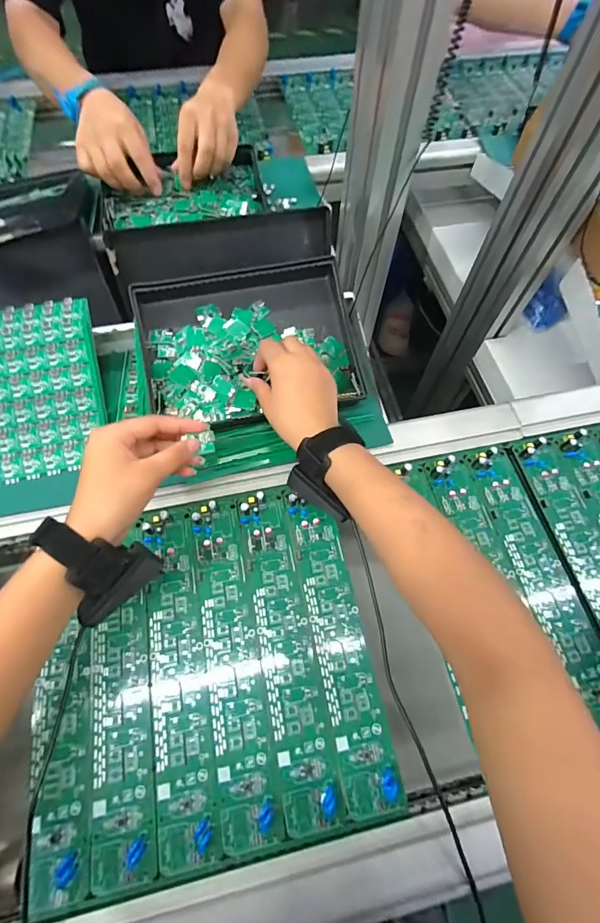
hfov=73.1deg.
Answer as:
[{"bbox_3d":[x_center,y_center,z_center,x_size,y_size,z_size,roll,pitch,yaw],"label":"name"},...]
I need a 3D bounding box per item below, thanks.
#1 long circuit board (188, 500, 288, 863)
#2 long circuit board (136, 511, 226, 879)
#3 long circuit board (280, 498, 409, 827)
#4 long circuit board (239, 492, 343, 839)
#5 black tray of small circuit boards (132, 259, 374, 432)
[{"bbox_3d":[-0.061,0.166,0.356,0.048,0.013,0.274,-11,65,-5],"label":"long circuit board"},{"bbox_3d":[-0.108,0.176,0.350,0.051,0.012,0.268,-9,65,-5],"label":"long circuit board"},{"bbox_3d":[0.033,0.154,0.362,0.051,0.017,0.259,-10,65,-5],"label":"long circuit board"},{"bbox_3d":[-0.014,0.158,0.360,0.047,0.014,0.271,-10,65,-5],"label":"long circuit board"},{"bbox_3d":[-0.052,-0.133,0.440,0.233,0.045,0.176,-11,70,-6],"label":"black tray of small circuit boards"}]

